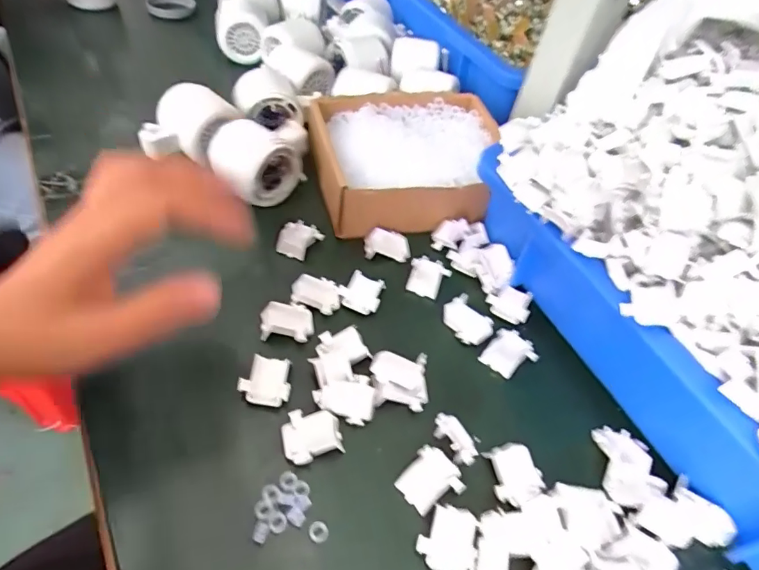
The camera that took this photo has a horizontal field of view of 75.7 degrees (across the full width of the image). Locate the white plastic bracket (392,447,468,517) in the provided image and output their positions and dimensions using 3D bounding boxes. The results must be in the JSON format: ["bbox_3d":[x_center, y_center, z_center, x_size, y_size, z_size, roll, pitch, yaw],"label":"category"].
[{"bbox_3d":[0.030,0.111,0.277,0.030,0.009,0.033,37,54,21],"label":"white plastic bracket"}]

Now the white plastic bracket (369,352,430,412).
[{"bbox_3d":[0.013,0.061,0.315,0.037,0.014,0.034,8,49,-2],"label":"white plastic bracket"}]

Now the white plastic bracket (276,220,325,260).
[{"bbox_3d":[-0.062,-0.038,0.387,0.029,0.013,0.034,15,49,4],"label":"white plastic bracket"}]

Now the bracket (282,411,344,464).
[{"bbox_3d":[-0.039,0.087,0.285,0.034,0.010,0.029,-6,51,-14],"label":"bracket"}]

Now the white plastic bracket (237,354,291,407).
[{"bbox_3d":[-0.070,0.059,0.302,0.030,0.011,0.029,12,49,1],"label":"white plastic bracket"}]

